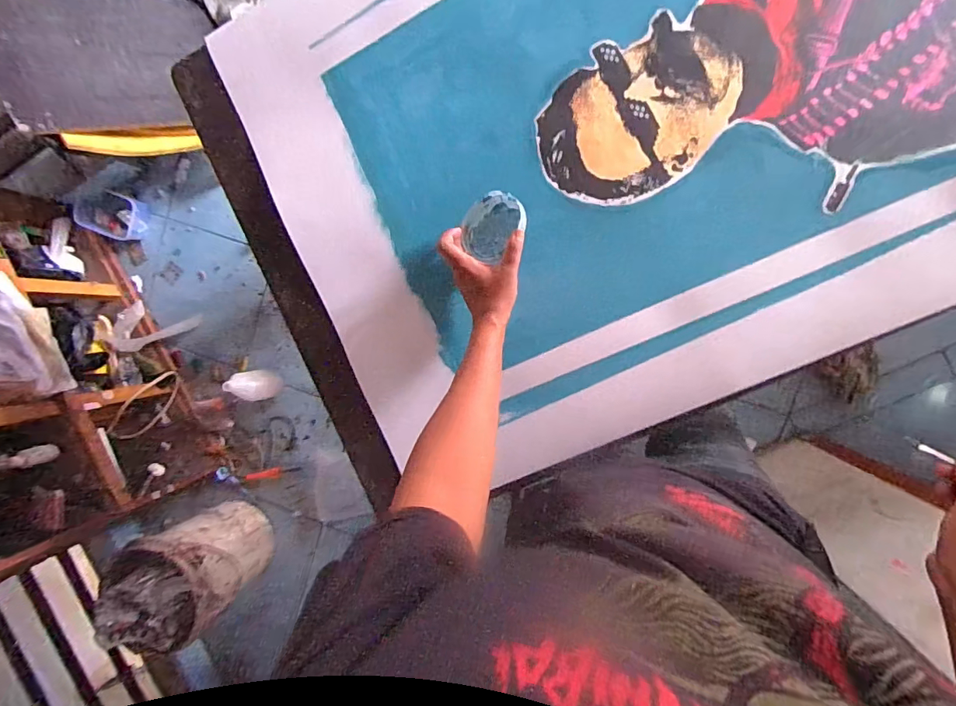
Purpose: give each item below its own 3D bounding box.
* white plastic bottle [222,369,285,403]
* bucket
[{"bbox_3d":[-0.673,0.100,1.416,0.089,0.158,0.096,-20,91,10],"label":"white plastic bottle"},{"bbox_3d":[-0.831,0.630,1.385,0.310,0.361,0.286,1,94,9],"label":"bucket"}]

